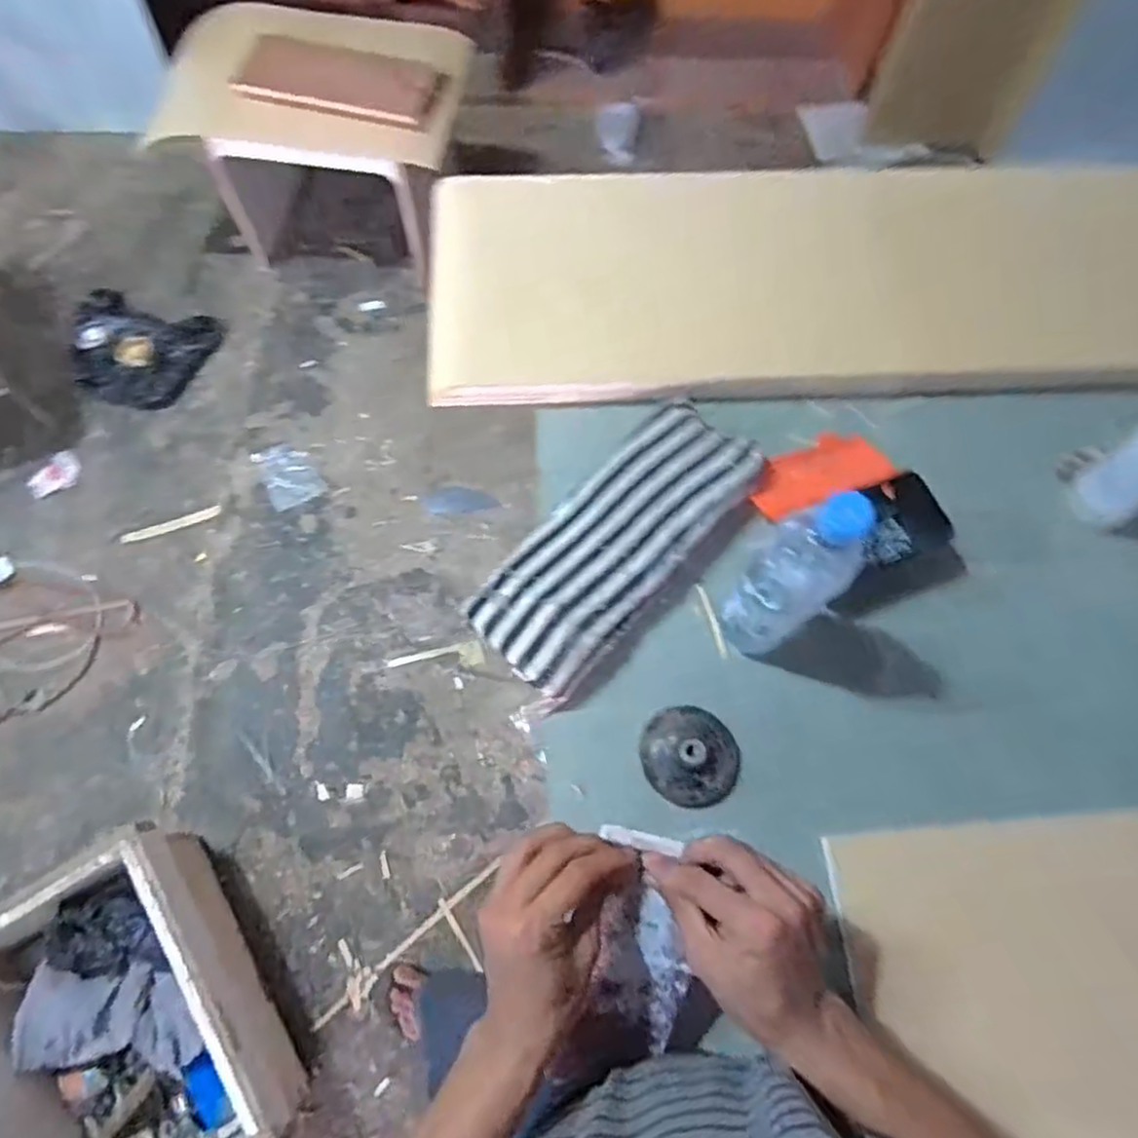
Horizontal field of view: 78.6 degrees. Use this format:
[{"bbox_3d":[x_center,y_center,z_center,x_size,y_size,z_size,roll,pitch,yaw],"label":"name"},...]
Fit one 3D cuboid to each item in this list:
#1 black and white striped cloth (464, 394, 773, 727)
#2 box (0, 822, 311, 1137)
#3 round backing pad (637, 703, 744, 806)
[{"bbox_3d":[0.044,-0.029,0.659,0.127,0.025,0.319,40,75,12],"label":"black and white striped cloth"},{"bbox_3d":[-0.690,0.731,1.093,0.383,0.246,0.503,-34,74,-15],"label":"box"},{"bbox_3d":[0.107,0.160,0.598,0.083,0.030,0.082,-2,69,-4],"label":"round backing pad"}]

